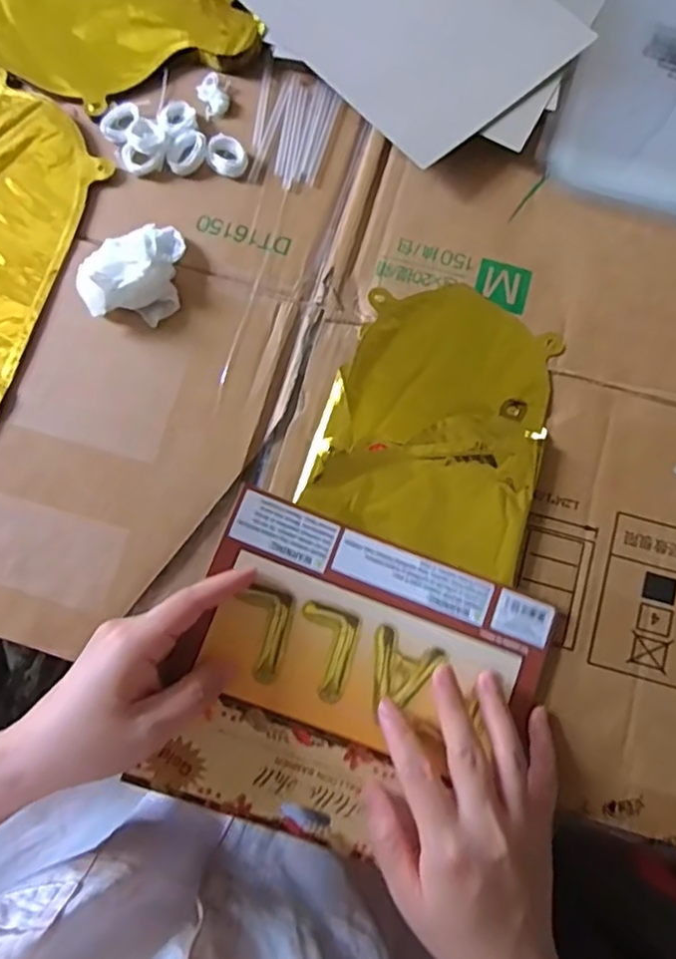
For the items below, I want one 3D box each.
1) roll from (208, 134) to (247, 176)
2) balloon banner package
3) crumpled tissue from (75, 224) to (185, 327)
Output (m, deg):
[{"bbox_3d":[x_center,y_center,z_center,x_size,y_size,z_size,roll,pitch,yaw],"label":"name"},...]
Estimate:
[{"bbox_3d":[-0.073,-0.214,0.428,0.026,0.012,0.023,-4,77,-1],"label":"roll"},{"bbox_3d":[0.008,0.113,0.349,0.184,0.027,0.162,21,78,4],"label":"balloon banner package"},{"bbox_3d":[-0.127,-0.132,0.397,0.054,0.030,0.062,4,77,1],"label":"crumpled tissue"}]

